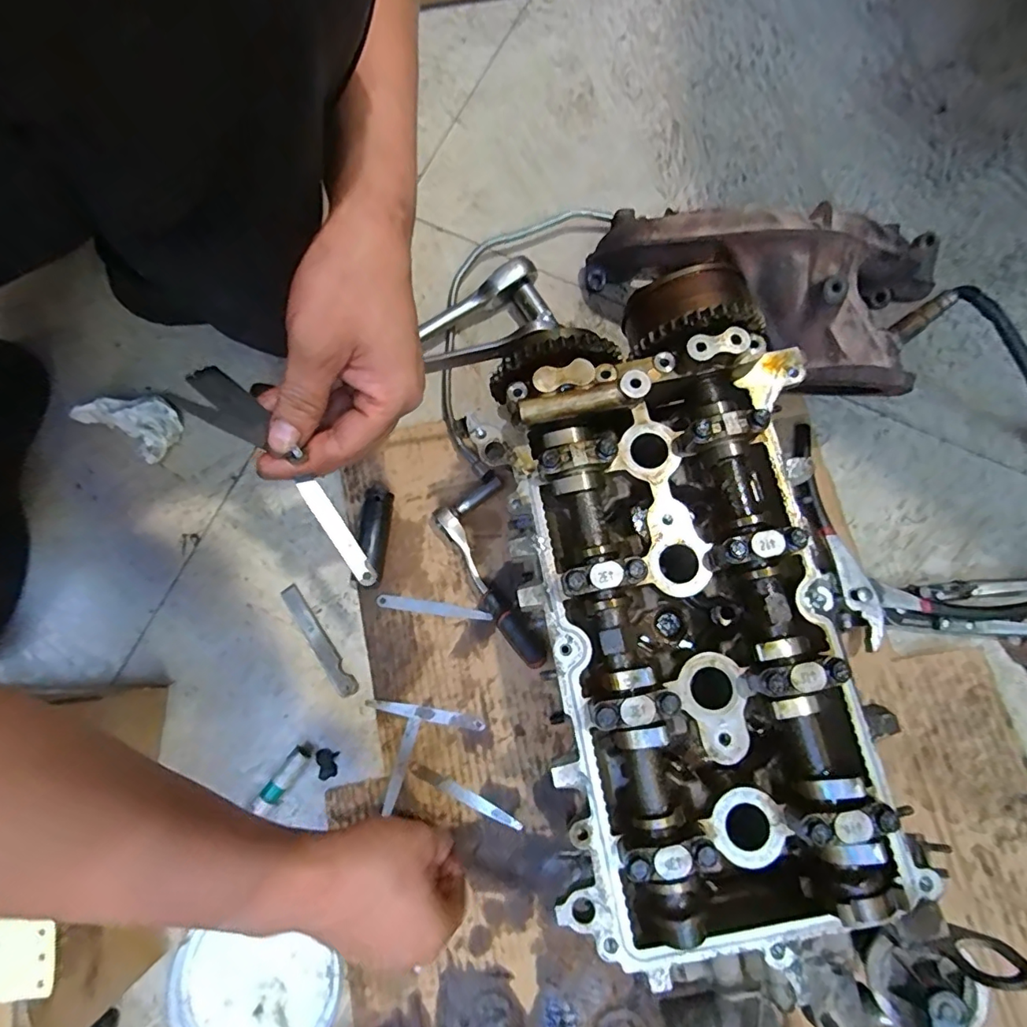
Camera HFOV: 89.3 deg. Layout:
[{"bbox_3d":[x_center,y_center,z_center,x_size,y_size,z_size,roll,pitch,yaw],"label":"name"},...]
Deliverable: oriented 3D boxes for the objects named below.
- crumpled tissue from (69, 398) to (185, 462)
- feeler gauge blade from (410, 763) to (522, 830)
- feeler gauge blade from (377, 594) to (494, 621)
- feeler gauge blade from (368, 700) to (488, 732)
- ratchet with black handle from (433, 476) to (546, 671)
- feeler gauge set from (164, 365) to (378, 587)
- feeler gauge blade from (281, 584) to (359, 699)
[{"bbox_3d":[-0.331,-0.083,0.455,0.072,0.041,0.052,31,79,6],"label":"crumpled tissue"},{"bbox_3d":[-0.037,0.222,0.406,0.095,0.004,0.011,27,79,6],"label":"feeler gauge blade"},{"bbox_3d":[-0.067,0.079,0.437,0.096,0.004,0.011,7,83,3],"label":"feeler gauge blade"},{"bbox_3d":[-0.072,0.162,0.422,0.097,0.008,0.010,12,79,0],"label":"feeler gauge blade"},{"bbox_3d":[-0.005,0.049,0.431,0.062,0.026,0.151,-30,79,-6],"label":"ratchet with black handle"},{"bbox_3d":[-0.128,-0.021,0.286,0.031,0.018,0.152,-42,91,-8],"label":"feeler gauge set"},{"bbox_3d":[-0.164,0.107,0.435,0.017,0.005,0.105,-36,79,-4],"label":"feeler gauge blade"}]

